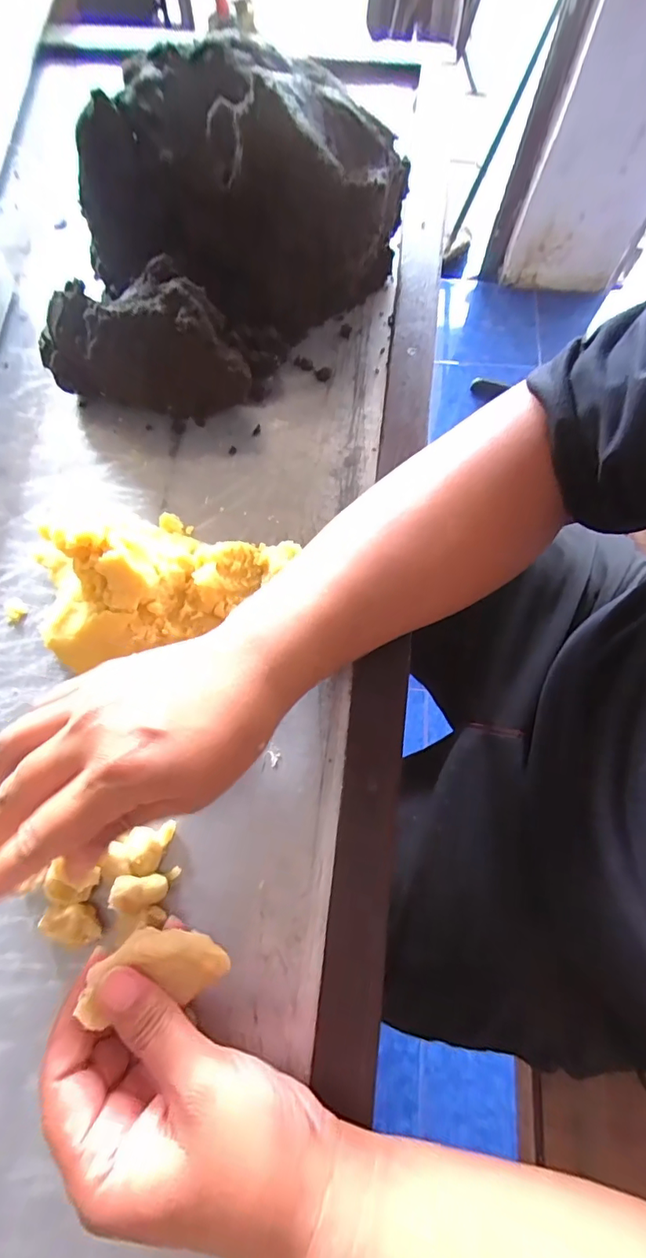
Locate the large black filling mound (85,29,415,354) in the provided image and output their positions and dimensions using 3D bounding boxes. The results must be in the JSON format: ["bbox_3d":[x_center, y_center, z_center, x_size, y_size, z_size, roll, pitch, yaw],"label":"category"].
[{"bbox_3d":[-0.063,-0.310,0.363,0.191,0.131,0.158,34,75,9],"label":"large black filling mound"}]

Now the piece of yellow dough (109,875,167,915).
[{"bbox_3d":[-0.104,0.150,0.279,0.026,0.023,0.019,6,73,1],"label":"piece of yellow dough"}]

